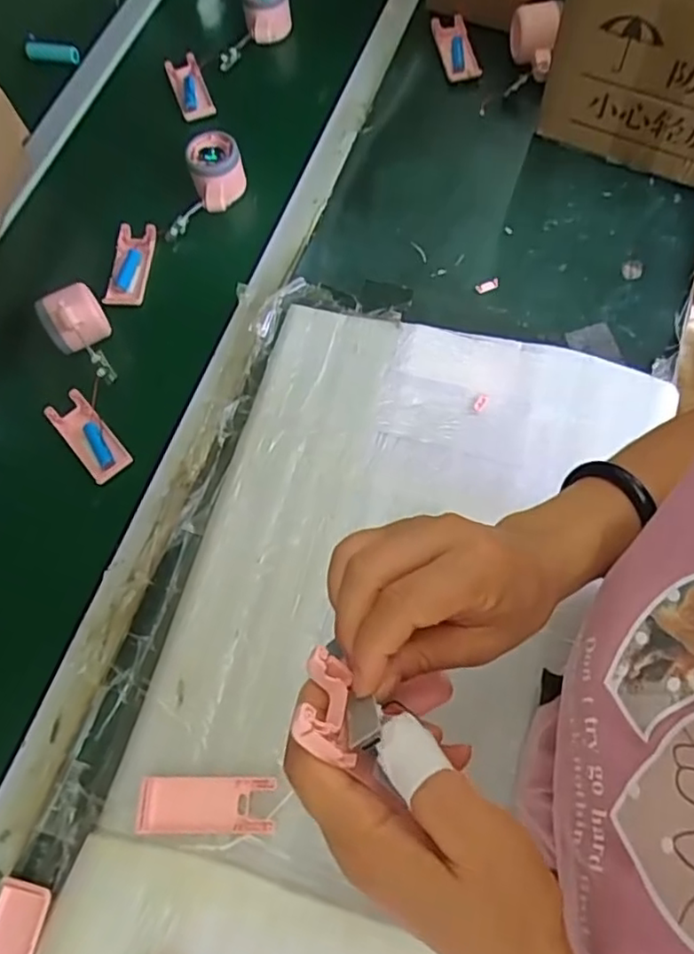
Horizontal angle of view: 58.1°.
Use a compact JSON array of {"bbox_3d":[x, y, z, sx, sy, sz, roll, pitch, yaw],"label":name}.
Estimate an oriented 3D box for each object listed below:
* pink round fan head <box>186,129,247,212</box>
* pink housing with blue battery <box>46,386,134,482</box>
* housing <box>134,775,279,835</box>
[{"bbox_3d":[-0.142,-0.335,0.693,0.060,0.048,0.071,-18,69,-5],"label":"pink round fan head"},{"bbox_3d":[-0.252,-0.039,0.612,0.041,0.013,0.101,-39,72,-12],"label":"pink housing with blue battery"},{"bbox_3d":[-0.110,0.255,0.488,0.104,0.010,0.039,0,69,2],"label":"housing"}]

